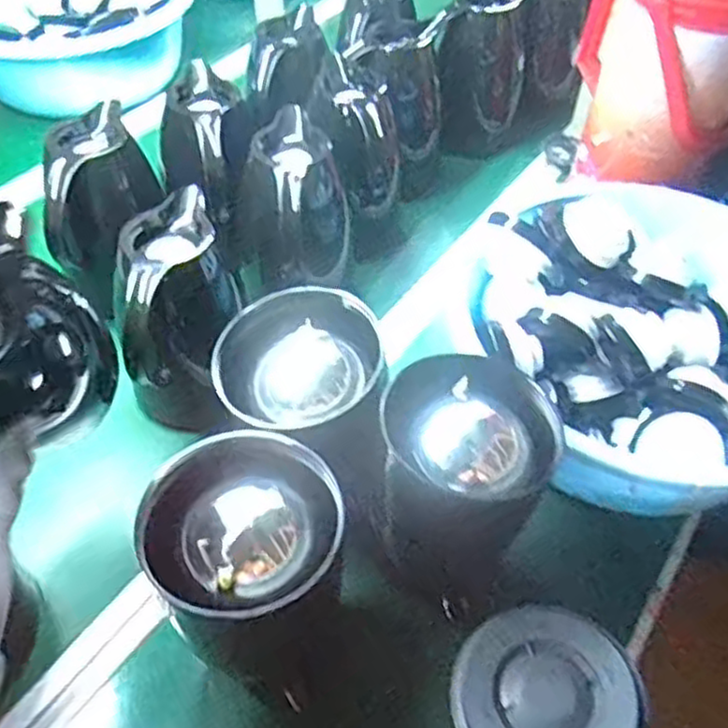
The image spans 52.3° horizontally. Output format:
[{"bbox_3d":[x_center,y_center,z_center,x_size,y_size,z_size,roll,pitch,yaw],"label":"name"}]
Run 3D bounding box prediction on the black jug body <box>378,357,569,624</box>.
[{"bbox_3d":[0.067,0.095,0.591,0.125,0.185,0.124,36,58,27],"label":"black jug body"}]

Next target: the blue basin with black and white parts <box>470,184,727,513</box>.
[{"bbox_3d":[0.278,-0.024,0.687,0.317,0.115,0.316,0,49,0],"label":"blue basin with black and white parts"}]

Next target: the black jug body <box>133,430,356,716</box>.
[{"bbox_3d":[-0.078,0.157,0.536,0.131,0.187,0.125,-1,49,-1],"label":"black jug body"}]

